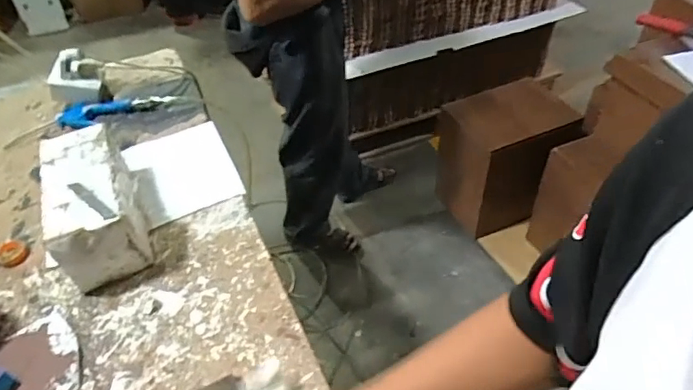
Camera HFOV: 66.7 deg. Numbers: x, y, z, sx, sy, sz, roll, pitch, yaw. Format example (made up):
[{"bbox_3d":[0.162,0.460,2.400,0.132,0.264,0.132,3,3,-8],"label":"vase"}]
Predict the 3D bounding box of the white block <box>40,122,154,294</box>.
[{"bbox_3d":[-0.361,0.010,0.754,0.112,0.111,0.232,-16,48,-18],"label":"white block"}]

